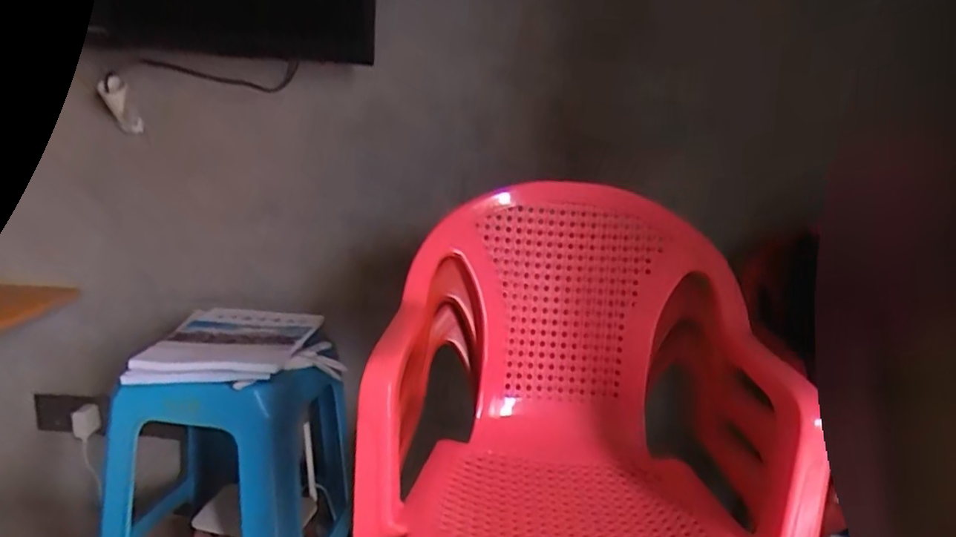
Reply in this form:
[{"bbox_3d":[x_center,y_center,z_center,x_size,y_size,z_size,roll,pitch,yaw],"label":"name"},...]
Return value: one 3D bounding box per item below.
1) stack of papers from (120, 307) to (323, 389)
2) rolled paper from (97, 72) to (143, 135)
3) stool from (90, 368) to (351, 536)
[{"bbox_3d":[-0.413,0.120,1.006,0.259,0.038,0.294,4,14,-2],"label":"stack of papers"},{"bbox_3d":[-0.684,-0.313,1.137,0.051,0.115,0.029,11,39,27],"label":"rolled paper"},{"bbox_3d":[-0.416,0.375,1.030,0.312,0.456,0.310,5,14,5],"label":"stool"}]

